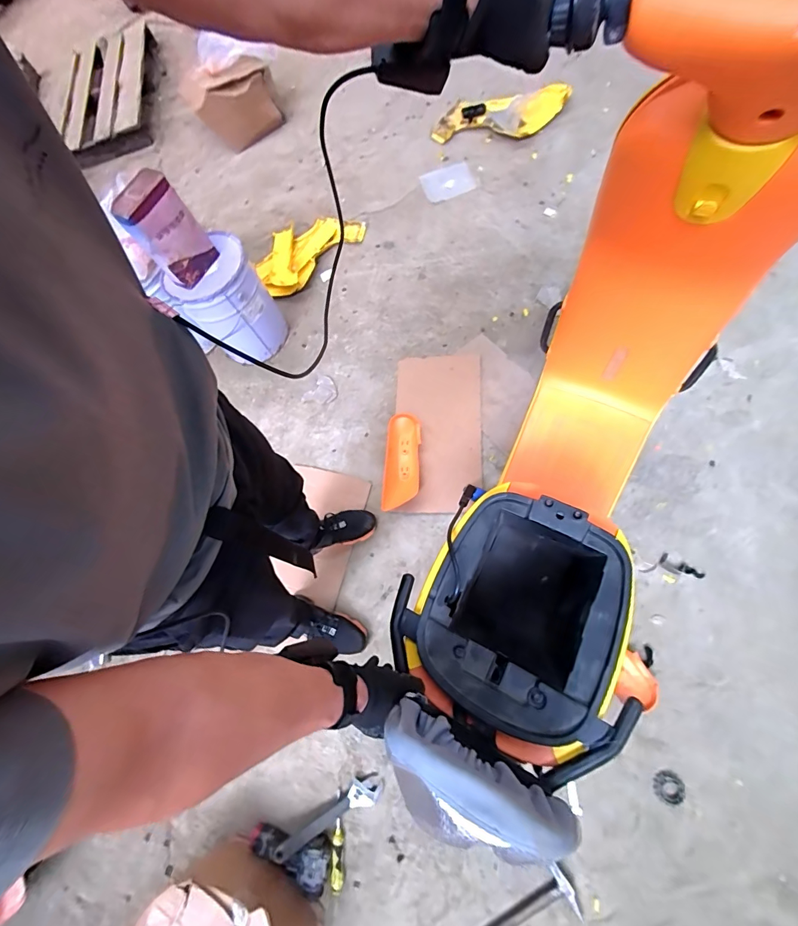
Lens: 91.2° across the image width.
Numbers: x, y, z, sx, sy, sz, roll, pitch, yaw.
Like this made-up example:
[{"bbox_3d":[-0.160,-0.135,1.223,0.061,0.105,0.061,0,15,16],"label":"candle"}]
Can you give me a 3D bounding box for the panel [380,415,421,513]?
[{"bbox_3d":[0.009,-0.007,1.276,0.115,0.035,0.324,3,70,3],"label":"panel"}]

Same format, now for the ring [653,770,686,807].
[{"bbox_3d":[0.632,0.760,0.911,0.064,0.013,0.069,-1,70,2],"label":"ring"}]

